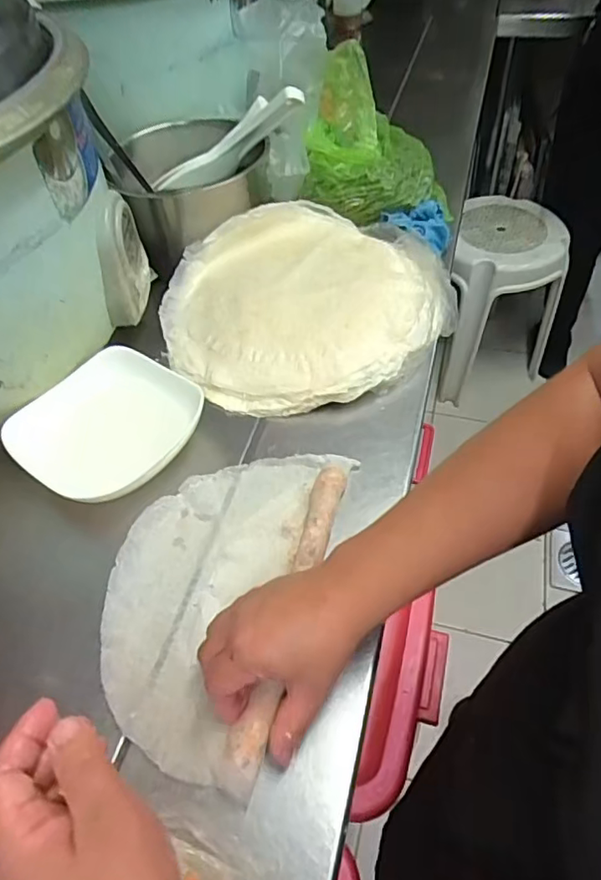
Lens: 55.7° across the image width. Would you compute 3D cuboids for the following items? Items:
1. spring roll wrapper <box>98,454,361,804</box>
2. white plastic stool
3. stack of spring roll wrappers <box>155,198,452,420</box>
[{"bbox_3d":[-0.065,0.101,0.427,0.152,0.022,0.250,11,53,13],"label":"spring roll wrapper"},{"bbox_3d":[0.541,-0.368,1.512,0.270,0.413,0.339,10,53,13],"label":"white plastic stool"},{"bbox_3d":[0.005,-0.151,0.597,0.284,0.060,0.262,-31,56,-19],"label":"stack of spring roll wrappers"}]

